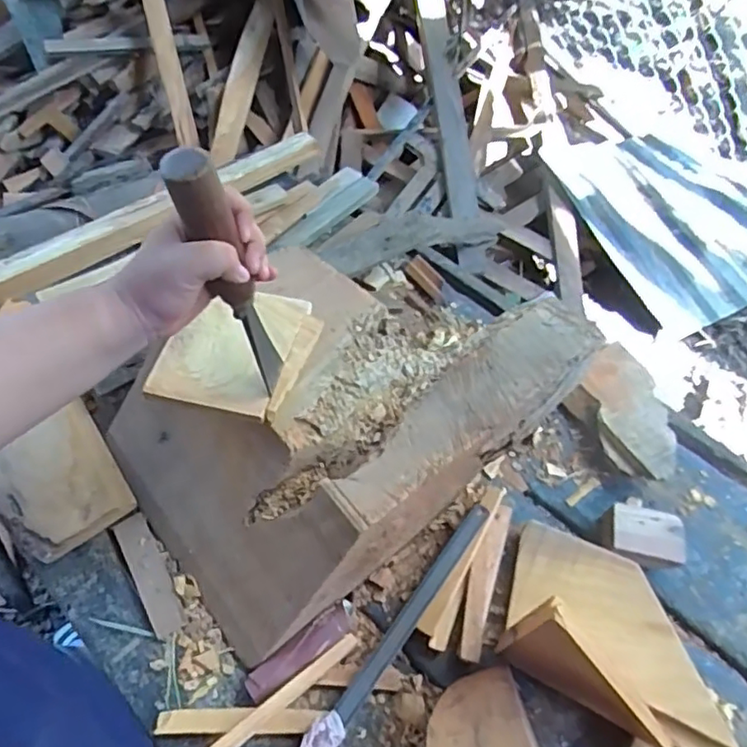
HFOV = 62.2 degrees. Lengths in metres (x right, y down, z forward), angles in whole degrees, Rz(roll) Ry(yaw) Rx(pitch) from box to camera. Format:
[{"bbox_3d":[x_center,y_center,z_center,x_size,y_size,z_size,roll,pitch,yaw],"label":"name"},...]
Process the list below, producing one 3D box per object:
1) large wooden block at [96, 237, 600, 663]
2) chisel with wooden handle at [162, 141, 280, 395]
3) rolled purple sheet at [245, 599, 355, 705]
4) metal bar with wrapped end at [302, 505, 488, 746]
[{"bbox_3d":[-0.036,0.029,0.687,0.465,0.148,0.309,-36,64,-22],"label":"large wooden block"},{"bbox_3d":[-0.106,-0.063,0.477,0.032,0.258,0.043,-42,70,-17],"label":"chisel with wooden handle"},{"bbox_3d":[-0.069,0.274,0.613,0.123,0.026,0.031,-33,63,-19],"label":"rolled purple sheet"},{"bbox_3d":[0.022,0.258,0.620,0.029,0.033,0.308,31,62,18],"label":"metal bar with wrapped end"}]

